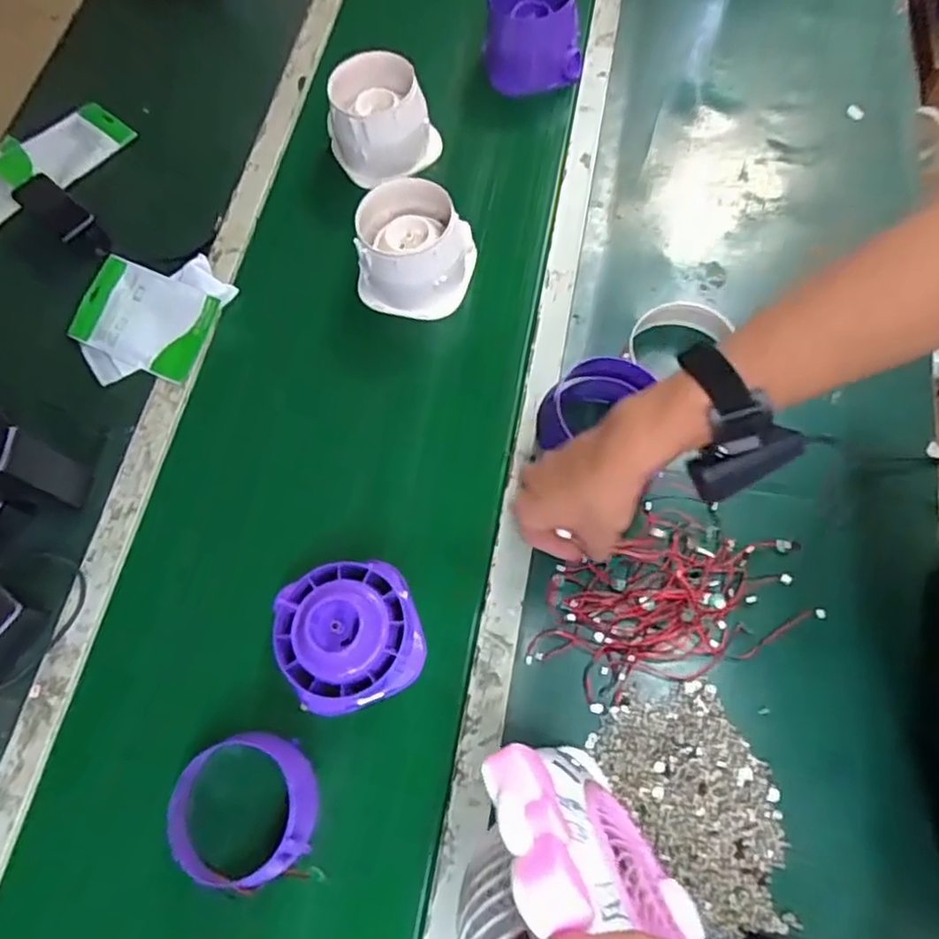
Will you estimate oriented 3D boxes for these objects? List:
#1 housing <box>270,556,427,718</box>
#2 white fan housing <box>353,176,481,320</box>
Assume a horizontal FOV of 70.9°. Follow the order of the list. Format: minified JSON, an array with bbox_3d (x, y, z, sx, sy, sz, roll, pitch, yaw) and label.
[{"bbox_3d":[-0.121,0.162,0.650,0.133,0.075,0.132,-23,68,0],"label":"housing"},{"bbox_3d":[-0.070,-0.267,0.805,0.137,0.119,0.124,3,70,10],"label":"white fan housing"}]

